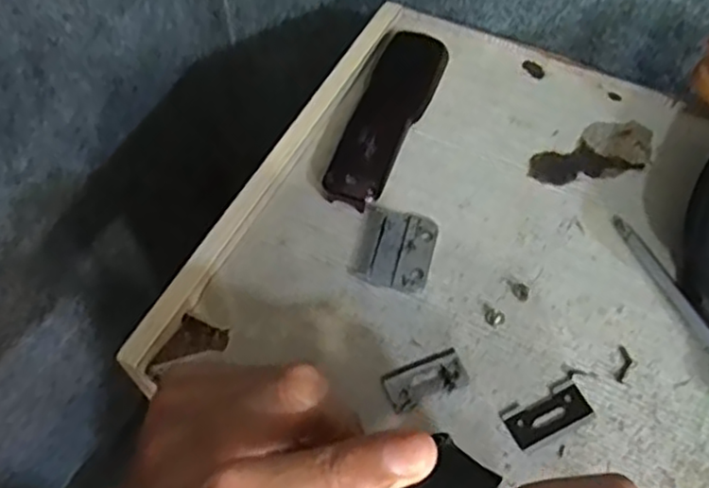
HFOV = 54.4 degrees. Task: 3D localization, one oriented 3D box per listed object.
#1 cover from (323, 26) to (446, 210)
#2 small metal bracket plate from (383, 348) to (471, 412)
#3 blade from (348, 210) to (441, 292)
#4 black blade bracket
[{"bbox_3d":[0.023,-0.085,0.427,0.038,0.015,0.144,18,60,12],"label":"cover"},{"bbox_3d":[0.035,0.067,0.342,0.040,0.004,0.020,-19,59,-11],"label":"small metal bracket plate"},{"bbox_3d":[0.023,0.003,0.381,0.042,0.005,0.048,16,59,11],"label":"blade"},{"bbox_3d":[0.093,0.081,0.330,0.042,0.004,0.018,-23,60,-13],"label":"black blade bracket"}]

